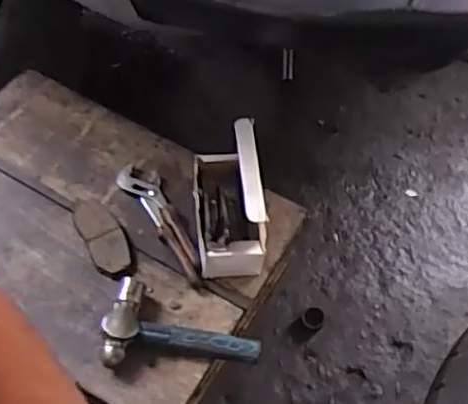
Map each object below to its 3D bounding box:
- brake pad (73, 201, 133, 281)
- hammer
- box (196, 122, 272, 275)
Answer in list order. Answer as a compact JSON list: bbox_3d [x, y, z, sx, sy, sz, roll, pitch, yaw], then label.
[{"bbox_3d":[-0.185,0.053,0.961,0.057,0.017,0.151,-20,59,-18],"label":"brake pad"},{"bbox_3d":[-0.069,0.155,0.885,0.202,0.030,0.113,-1,55,-6],"label":"hammer"},{"bbox_3d":[-0.008,-0.002,0.932,0.087,0.141,0.161,-4,55,-8],"label":"box"}]

